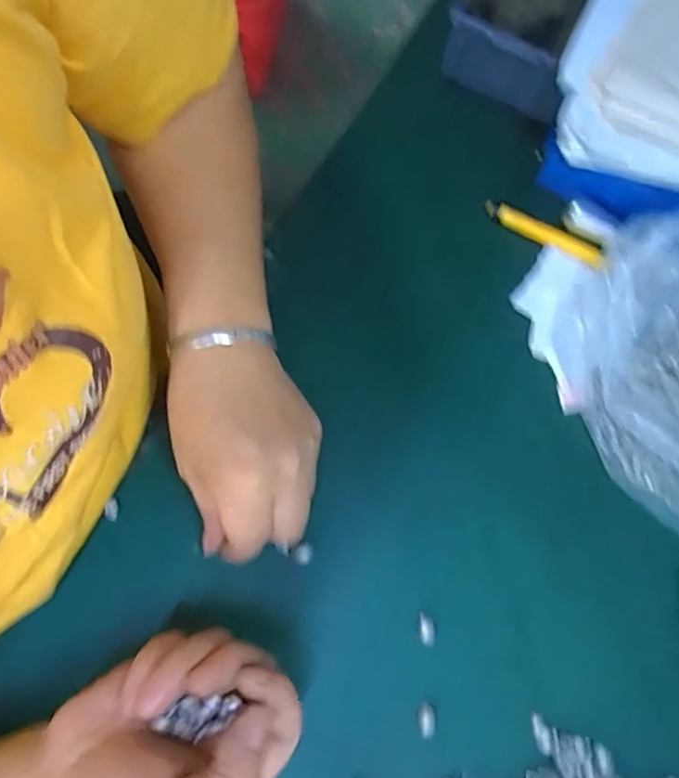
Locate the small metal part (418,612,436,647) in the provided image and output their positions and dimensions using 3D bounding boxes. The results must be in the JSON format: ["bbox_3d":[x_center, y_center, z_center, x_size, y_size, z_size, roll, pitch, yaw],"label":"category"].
[{"bbox_3d":[0.048,0.132,0.309,0.009,0.008,0.018,-12,75,-6],"label":"small metal part"}]

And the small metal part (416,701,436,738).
[{"bbox_3d":[0.046,0.174,0.293,0.009,0.004,0.016,-6,74,-4],"label":"small metal part"}]

